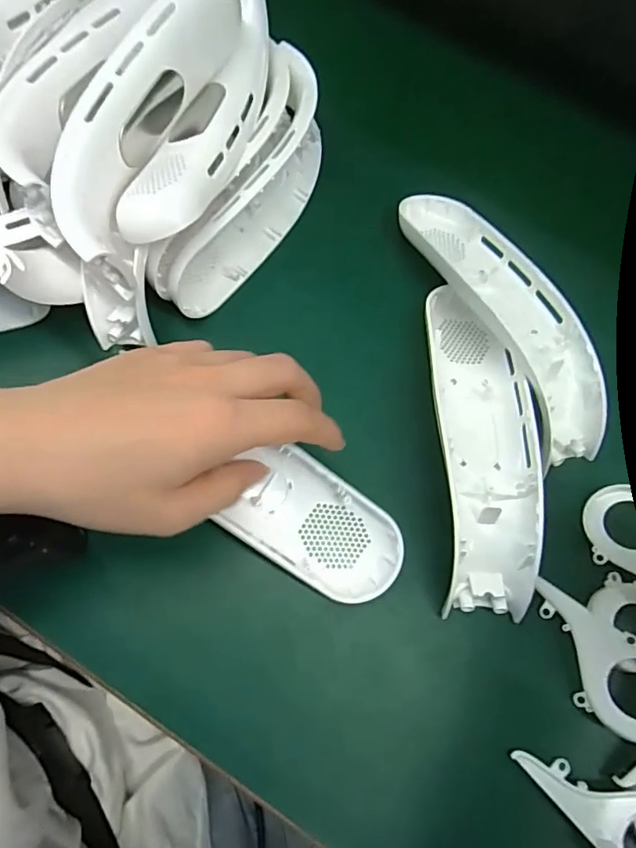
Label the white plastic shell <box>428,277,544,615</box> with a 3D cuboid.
[{"bbox_3d":[0.090,0.006,0.308,0.050,0.041,0.187,3,70,-1],"label":"white plastic shell"}]

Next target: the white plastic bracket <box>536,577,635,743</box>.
[{"bbox_3d":[0.144,0.123,0.280,0.081,0.018,0.043,37,73,11],"label":"white plastic bracket"}]

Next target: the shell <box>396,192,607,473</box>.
[{"bbox_3d":[0.112,-0.070,0.332,0.057,0.043,0.195,-22,72,-10],"label":"shell"}]

